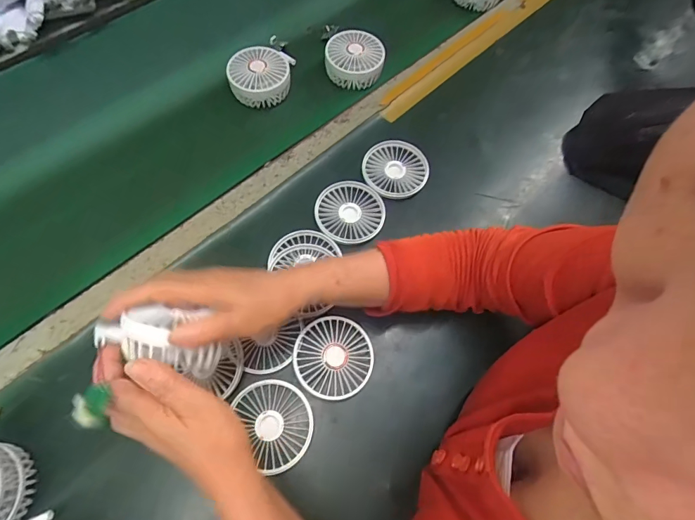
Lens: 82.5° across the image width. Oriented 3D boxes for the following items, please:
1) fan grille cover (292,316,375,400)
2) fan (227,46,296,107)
[{"bbox_3d":[-0.015,0.107,0.440,0.086,0.021,0.084,-3,66,-3],"label":"fan grille cover"},{"bbox_3d":[-0.128,-0.271,0.588,0.087,0.047,0.085,5,66,0],"label":"fan"}]

